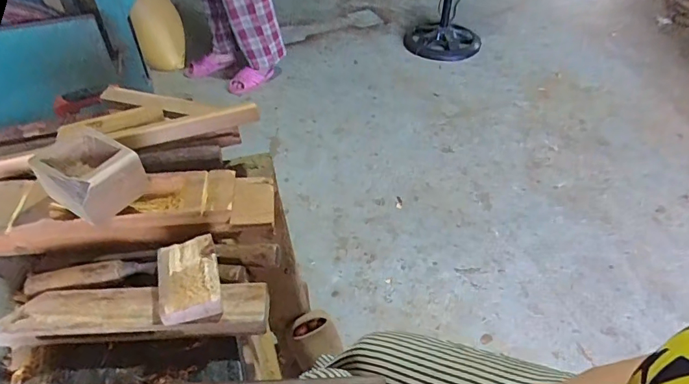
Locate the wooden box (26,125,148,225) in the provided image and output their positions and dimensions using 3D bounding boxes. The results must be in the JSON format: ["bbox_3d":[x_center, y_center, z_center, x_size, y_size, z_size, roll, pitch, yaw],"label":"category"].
[{"bbox_3d":[-0.315,-0.021,0.559,0.107,0.063,0.088,22,49,21],"label":"wooden box"}]

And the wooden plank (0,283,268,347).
[{"bbox_3d":[-0.224,0.129,0.494,0.276,0.029,0.054,-2,45,-2],"label":"wooden plank"}]

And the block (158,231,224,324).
[{"bbox_3d":[-0.167,0.090,0.489,0.061,0.026,0.089,-12,46,-12],"label":"block"}]

